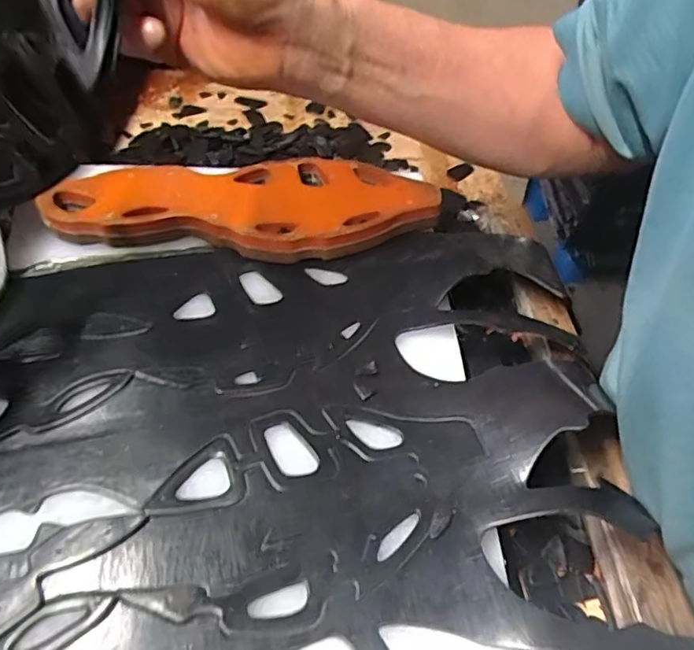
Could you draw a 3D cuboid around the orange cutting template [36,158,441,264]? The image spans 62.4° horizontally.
[{"bbox_3d":[-0.080,-0.099,0.470,0.299,0.028,0.114,3,47,0],"label":"orange cutting template"}]

